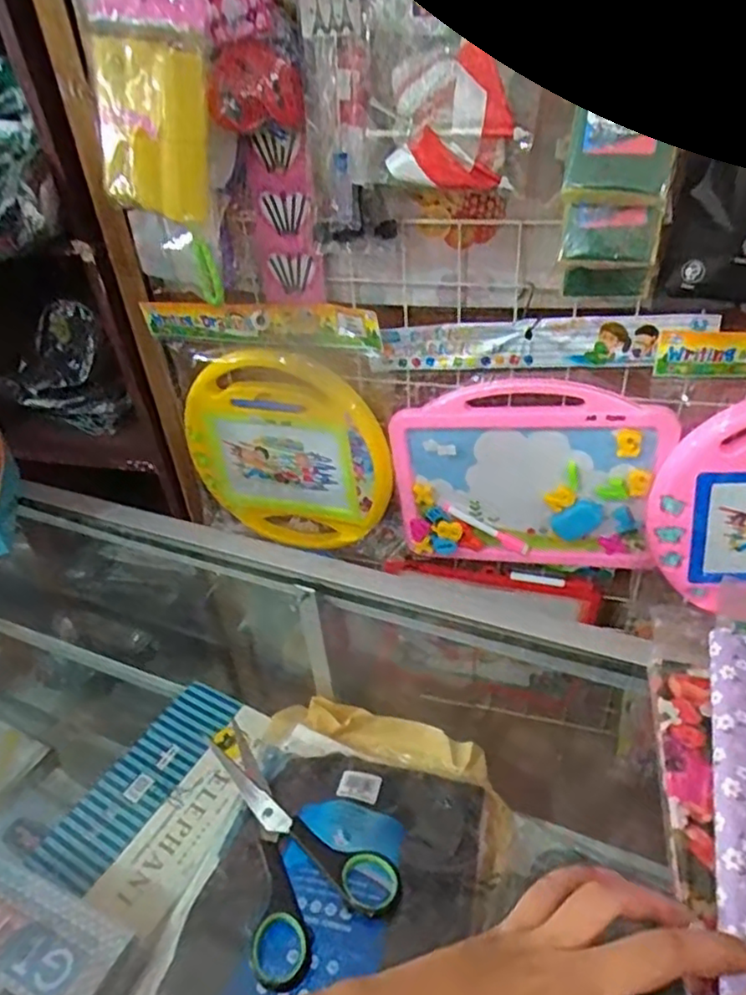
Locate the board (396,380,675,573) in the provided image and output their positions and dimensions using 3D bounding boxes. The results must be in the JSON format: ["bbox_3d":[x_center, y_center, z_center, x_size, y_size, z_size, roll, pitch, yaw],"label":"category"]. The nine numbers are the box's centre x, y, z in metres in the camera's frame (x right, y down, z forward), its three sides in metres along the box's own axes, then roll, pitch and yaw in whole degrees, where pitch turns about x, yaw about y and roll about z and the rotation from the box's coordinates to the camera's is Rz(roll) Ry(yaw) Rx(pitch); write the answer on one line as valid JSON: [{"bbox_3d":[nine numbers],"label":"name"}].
[{"bbox_3d":[0.172,-0.013,0.754,0.283,0.224,0.035,6,39,15],"label":"board"}]

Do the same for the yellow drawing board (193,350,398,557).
[{"bbox_3d":[-0.111,-0.048,0.837,0.274,0.260,0.037,12,41,22],"label":"yellow drawing board"}]

